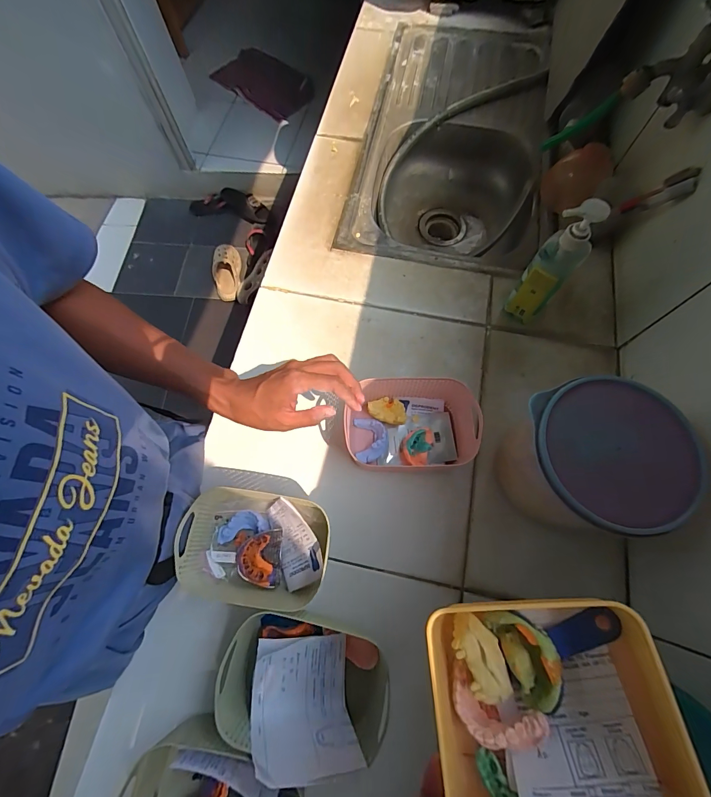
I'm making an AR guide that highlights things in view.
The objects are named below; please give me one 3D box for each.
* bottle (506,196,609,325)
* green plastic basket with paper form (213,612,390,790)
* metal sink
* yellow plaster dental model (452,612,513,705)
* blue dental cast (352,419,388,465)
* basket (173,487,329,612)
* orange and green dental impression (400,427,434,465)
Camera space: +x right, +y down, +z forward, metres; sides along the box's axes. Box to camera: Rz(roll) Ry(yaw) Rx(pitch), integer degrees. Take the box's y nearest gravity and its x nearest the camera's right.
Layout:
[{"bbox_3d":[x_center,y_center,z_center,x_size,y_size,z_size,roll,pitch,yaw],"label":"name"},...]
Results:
[{"bbox_3d":[0.279,-0.184,0.509,0.061,0.194,0.057,42,77,10],"label":"bottle"},{"bbox_3d":[-0.049,0.301,0.370,0.178,0.079,0.112,11,74,2],"label":"green plastic basket with paper form"},{"bbox_3d":[0.217,-0.561,0.825,0.368,0.171,0.747,12,74,3],"label":"metal sink"},{"bbox_3d":[0.087,0.183,0.250,0.029,0.026,0.048,-12,74,-4],"label":"yellow plaster dental model"},{"bbox_3d":[0.023,0.058,0.511,0.048,0.023,0.063,-3,74,-2],"label":"blue dental cast"},{"bbox_3d":[-0.120,0.180,0.436,0.168,0.067,0.120,8,74,2],"label":"basket"},{"bbox_3d":[0.088,0.068,0.508,0.039,0.021,0.057,19,74,5],"label":"orange and green dental impression"}]

